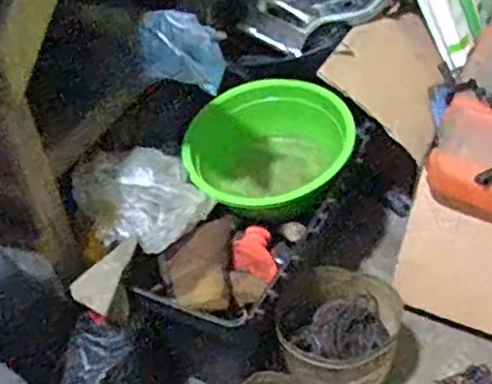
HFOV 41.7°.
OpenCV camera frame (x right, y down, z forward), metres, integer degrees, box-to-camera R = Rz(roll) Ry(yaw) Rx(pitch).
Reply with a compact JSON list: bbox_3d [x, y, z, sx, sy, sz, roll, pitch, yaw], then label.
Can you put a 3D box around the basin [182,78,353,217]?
[{"bbox_3d":[0.034,-0.055,0.884,0.219,0.094,0.238,30,64,26],"label":"basin"}]

